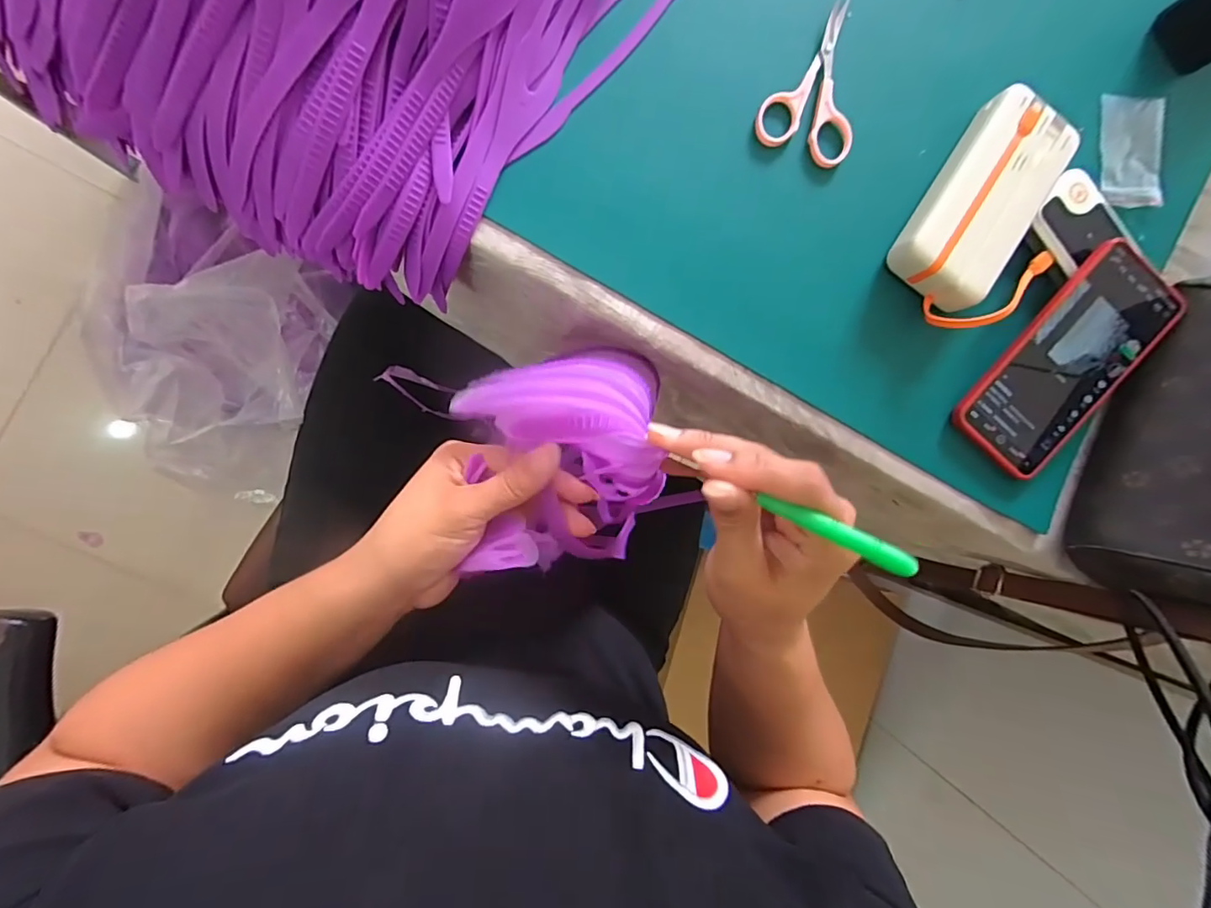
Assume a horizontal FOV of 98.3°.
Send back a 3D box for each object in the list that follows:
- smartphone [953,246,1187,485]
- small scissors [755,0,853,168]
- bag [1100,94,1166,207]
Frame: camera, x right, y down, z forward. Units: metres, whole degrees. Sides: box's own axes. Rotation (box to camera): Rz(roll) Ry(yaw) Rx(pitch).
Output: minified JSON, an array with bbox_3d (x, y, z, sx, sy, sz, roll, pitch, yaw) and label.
[{"bbox_3d":[0.325,-0.064,0.365,0.078,0.010,0.163,39,96,-4],"label":"smartphone"},{"bbox_3d":[0.148,-0.252,0.356,0.066,0.008,0.106,22,88,-8],"label":"small scissors"},{"bbox_3d":[0.388,-0.225,0.387,0.048,0.008,0.081,6,88,3],"label":"bag"}]

